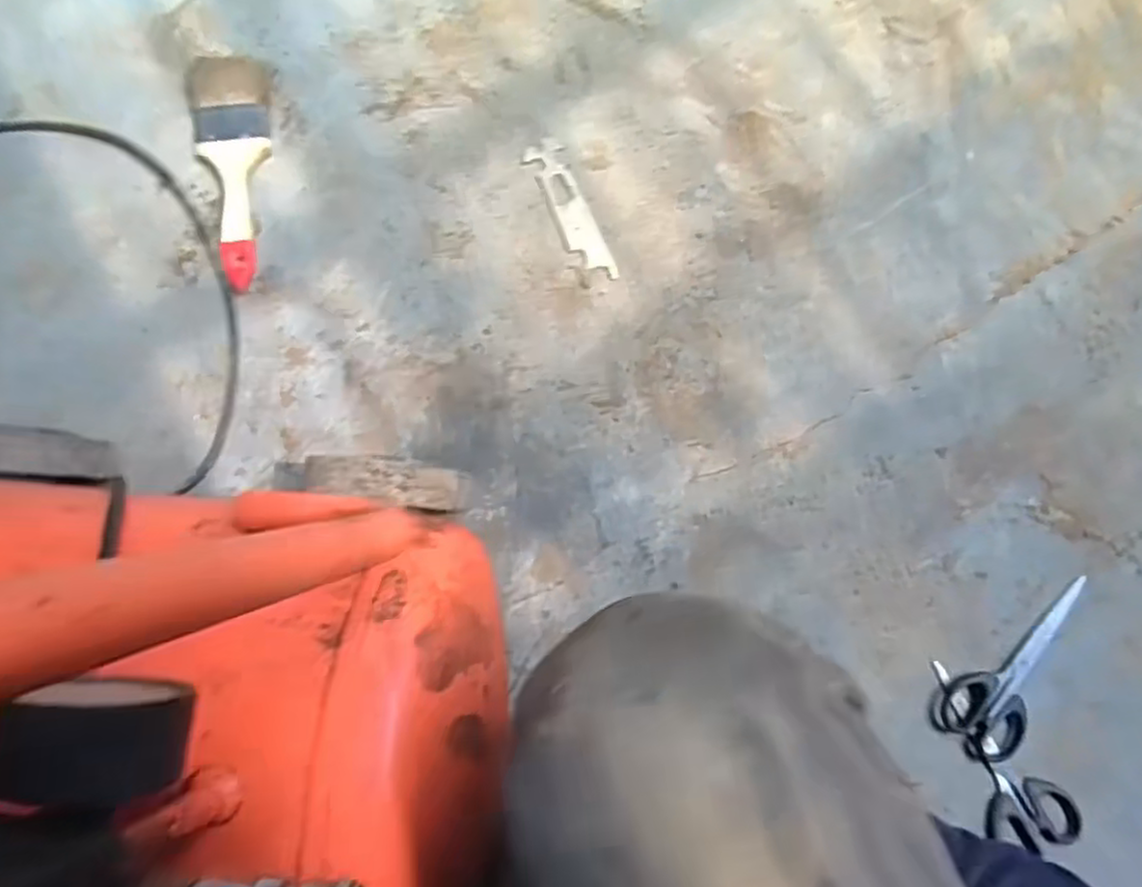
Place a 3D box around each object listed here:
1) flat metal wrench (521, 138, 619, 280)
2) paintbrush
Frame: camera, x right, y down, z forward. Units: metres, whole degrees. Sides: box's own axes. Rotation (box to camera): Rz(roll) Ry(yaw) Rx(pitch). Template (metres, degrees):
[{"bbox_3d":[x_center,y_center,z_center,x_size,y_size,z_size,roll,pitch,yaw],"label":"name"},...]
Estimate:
[{"bbox_3d":[0.001,-0.197,0.604,0.033,0.004,0.133,-27,83,-3],"label":"flat metal wrench"},{"bbox_3d":[-0.290,-0.233,0.608,0.064,0.010,0.208,-3,82,0],"label":"paintbrush"}]

